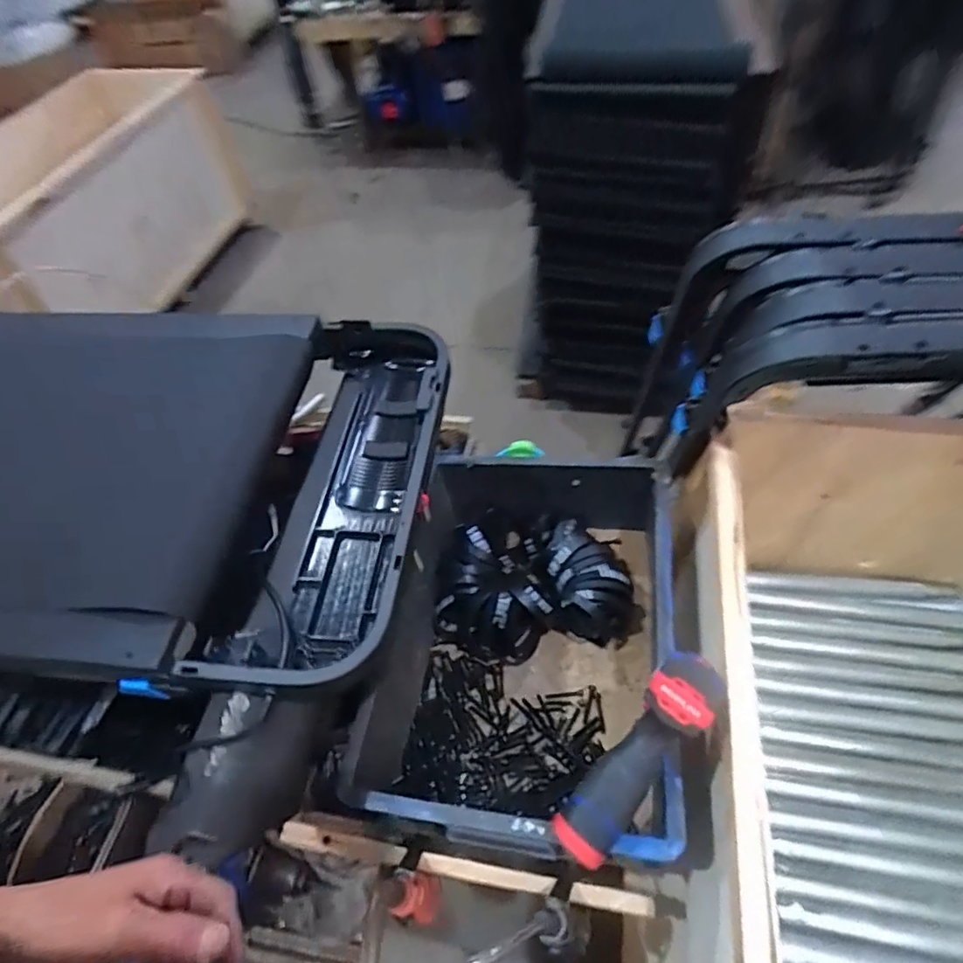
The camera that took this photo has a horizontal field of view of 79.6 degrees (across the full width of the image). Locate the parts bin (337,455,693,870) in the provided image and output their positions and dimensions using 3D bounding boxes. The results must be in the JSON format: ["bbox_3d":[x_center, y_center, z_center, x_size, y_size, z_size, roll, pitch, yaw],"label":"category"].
[{"bbox_3d":[0.058,0.207,0.755,0.337,0.182,0.469,4,53,9],"label":"parts bin"}]

